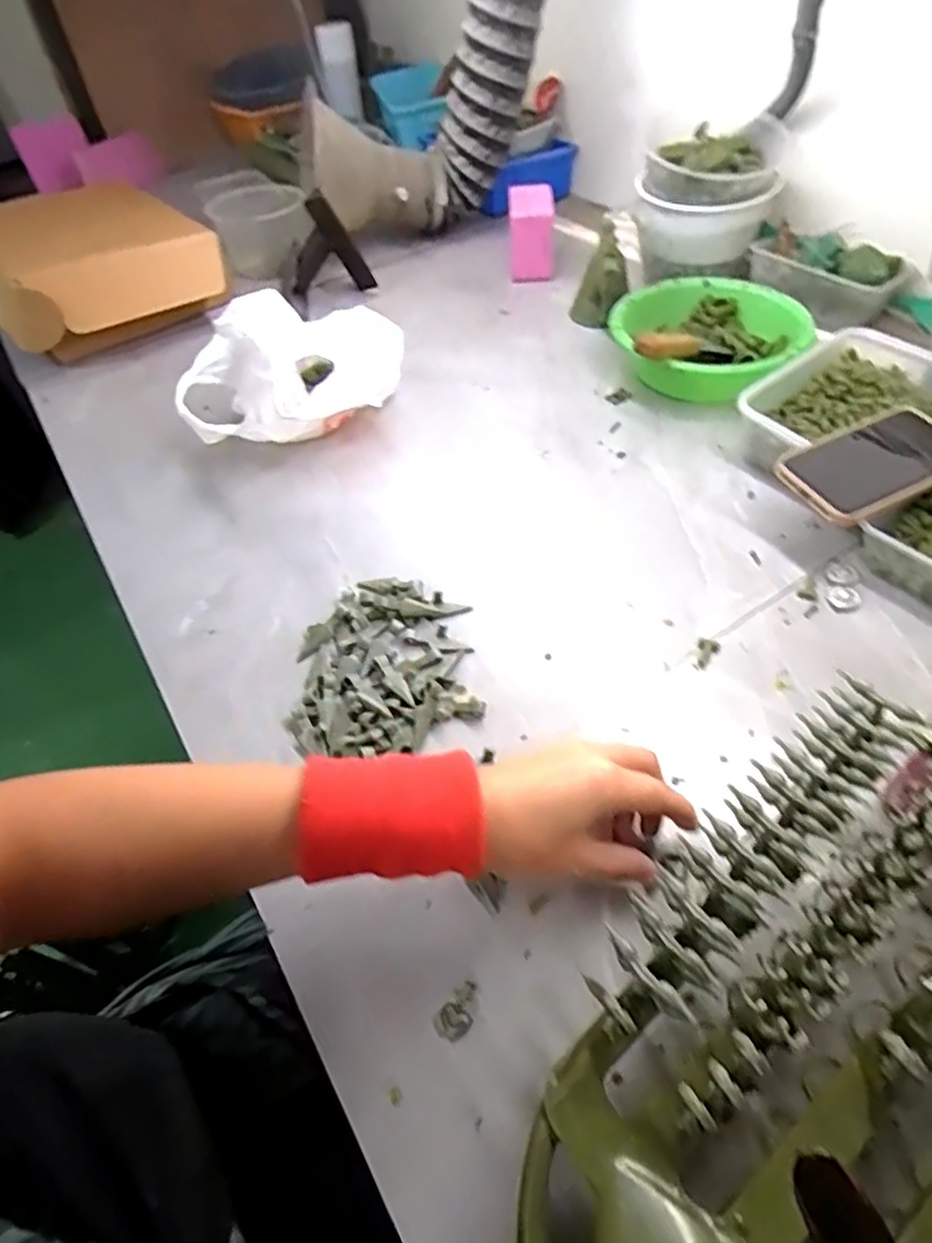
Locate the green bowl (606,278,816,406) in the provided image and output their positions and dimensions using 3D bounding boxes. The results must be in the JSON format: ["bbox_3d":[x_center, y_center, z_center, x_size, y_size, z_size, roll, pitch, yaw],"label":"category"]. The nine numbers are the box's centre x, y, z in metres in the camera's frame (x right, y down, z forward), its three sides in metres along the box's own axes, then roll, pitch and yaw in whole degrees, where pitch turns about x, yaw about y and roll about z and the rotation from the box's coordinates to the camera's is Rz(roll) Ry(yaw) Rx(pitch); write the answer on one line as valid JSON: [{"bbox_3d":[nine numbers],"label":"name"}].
[{"bbox_3d":[0.256,-0.301,0.713,0.193,0.077,0.186,-2,49,3],"label":"green bowl"}]

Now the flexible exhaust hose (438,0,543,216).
[{"bbox_3d":[0.035,-0.704,0.859,0.152,0.289,0.097,-1,49,4],"label":"flexible exhaust hose"}]

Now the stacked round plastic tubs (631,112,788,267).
[{"bbox_3d":[0.296,-0.521,0.803,0.150,0.106,0.147,-2,49,3],"label":"stacked round plastic tubs"}]

